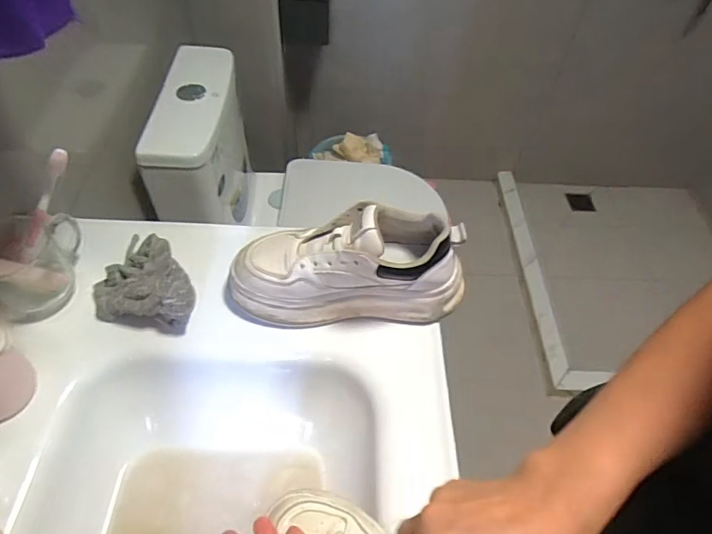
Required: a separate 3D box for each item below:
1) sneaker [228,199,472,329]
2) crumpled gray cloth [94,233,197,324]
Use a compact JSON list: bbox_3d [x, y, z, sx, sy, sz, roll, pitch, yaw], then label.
[{"bbox_3d":[-0.008,-0.004,0.514,0.250,0.115,0.083,-1,53,-5],"label":"sneaker"},{"bbox_3d":[-0.227,0.005,0.531,0.117,0.050,0.112,9,53,2],"label":"crumpled gray cloth"}]

